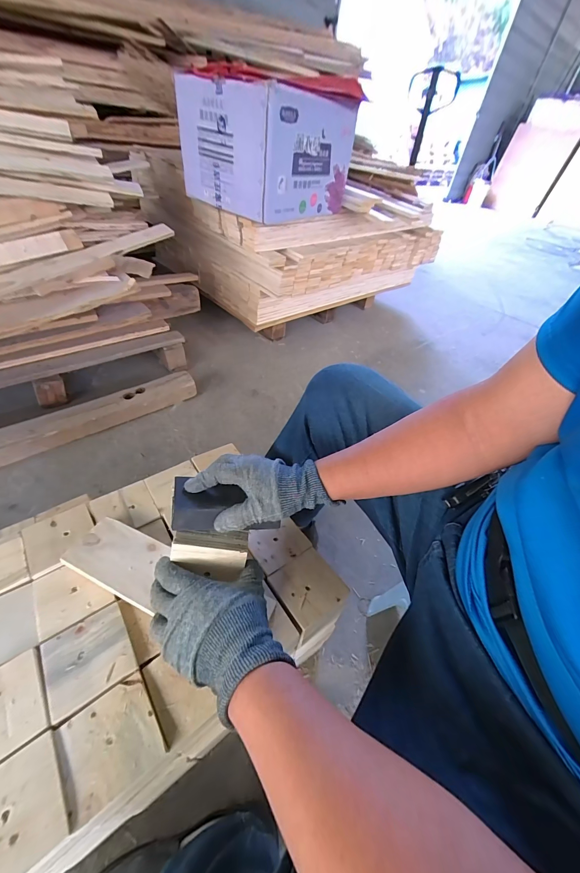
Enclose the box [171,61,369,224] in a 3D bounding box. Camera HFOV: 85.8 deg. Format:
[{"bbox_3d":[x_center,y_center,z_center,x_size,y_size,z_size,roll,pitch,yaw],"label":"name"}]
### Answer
[{"bbox_3d":[-0.068,-0.922,0.996,0.361,0.302,0.416,31,50,21],"label":"box"}]

